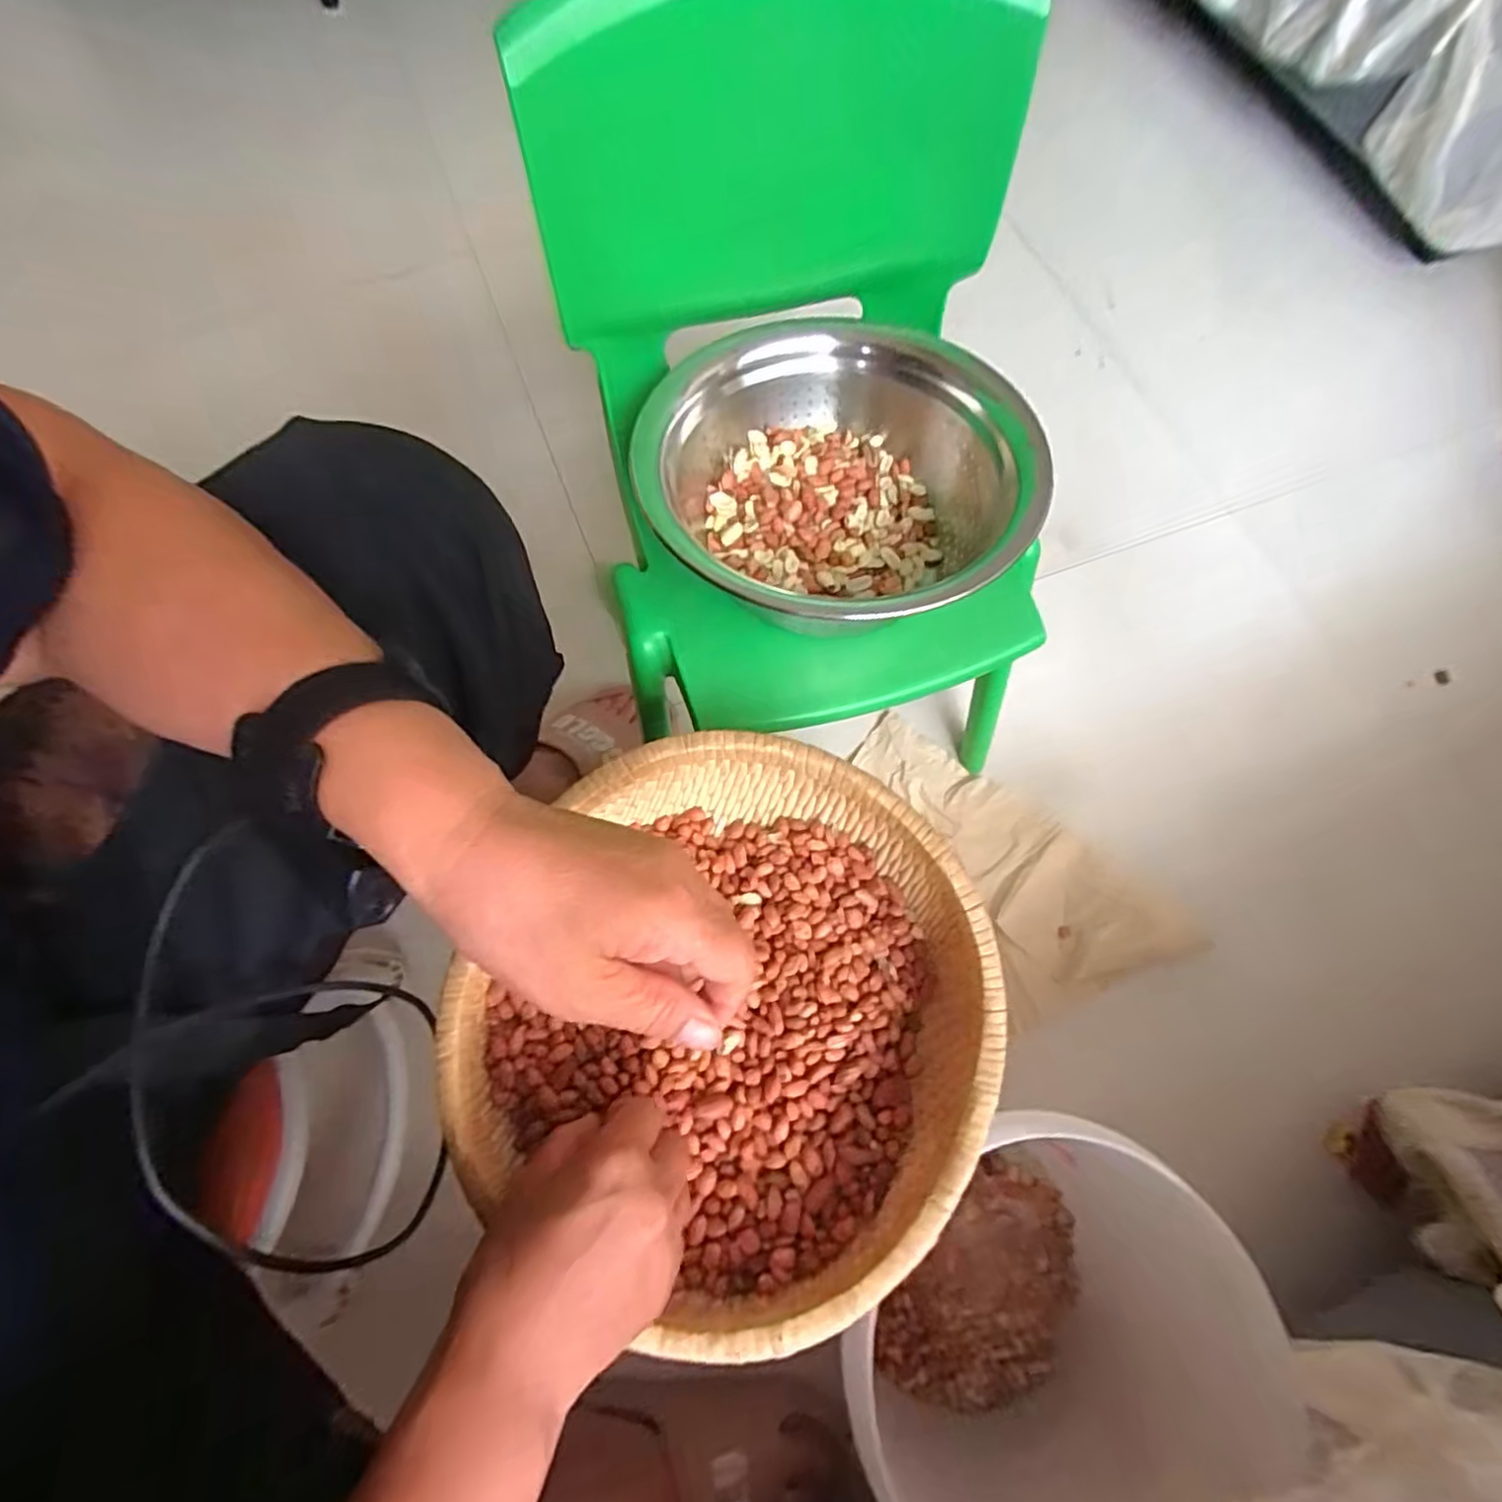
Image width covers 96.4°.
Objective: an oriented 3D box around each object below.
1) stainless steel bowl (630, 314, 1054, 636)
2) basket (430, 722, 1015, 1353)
[{"bbox_3d":[0.051,-0.180,0.459,0.235,0.094,0.249,1,70,-2],"label":"stainless steel bowl"},{"bbox_3d":[-0.003,0.141,0.380,0.256,0.071,0.270,1,70,-2],"label":"basket"}]

